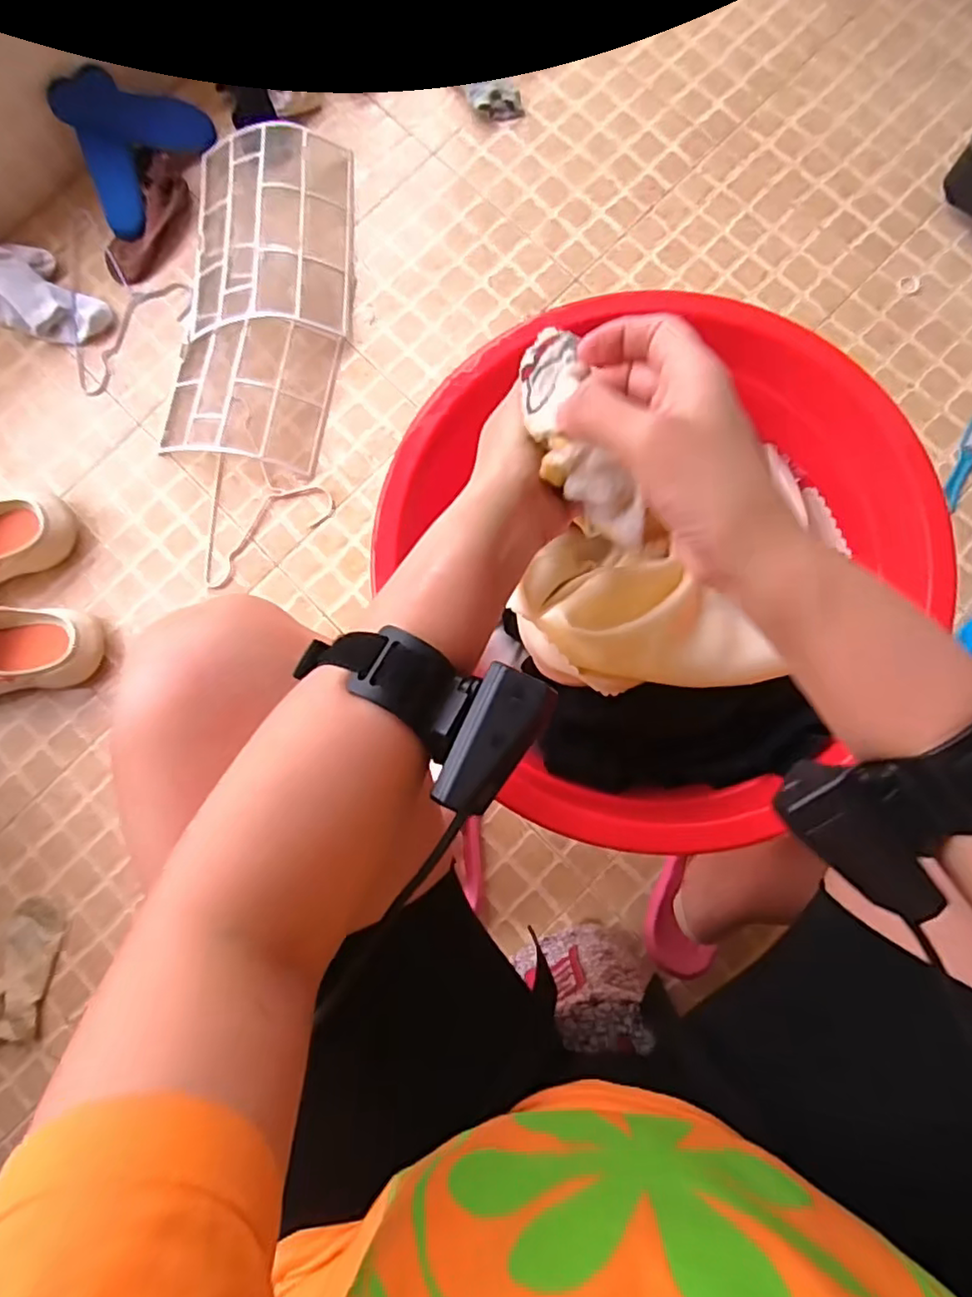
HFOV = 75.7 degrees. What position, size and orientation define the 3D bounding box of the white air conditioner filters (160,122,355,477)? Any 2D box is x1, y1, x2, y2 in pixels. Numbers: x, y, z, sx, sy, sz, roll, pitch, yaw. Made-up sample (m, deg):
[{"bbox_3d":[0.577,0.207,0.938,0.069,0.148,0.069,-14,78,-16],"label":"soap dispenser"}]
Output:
[{"bbox_3d":[-0.325,-0.515,0.899,0.242,0.058,0.481,6,83,3],"label":"white air conditioner filters"}]

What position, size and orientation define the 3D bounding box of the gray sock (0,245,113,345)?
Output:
[{"bbox_3d":[-0.664,-0.518,0.917,0.180,0.055,0.121,42,86,7],"label":"gray sock"}]

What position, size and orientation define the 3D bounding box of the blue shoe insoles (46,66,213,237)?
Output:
[{"bbox_3d":[-0.536,-0.758,0.930,0.181,0.039,0.215,42,88,-16],"label":"blue shoe insoles"}]

